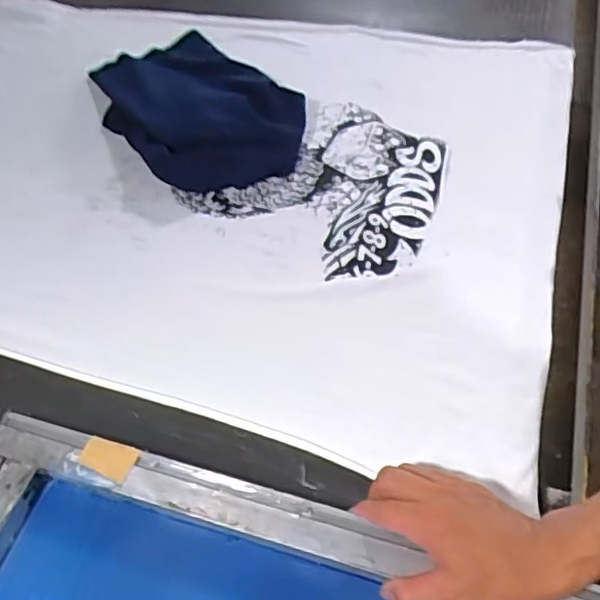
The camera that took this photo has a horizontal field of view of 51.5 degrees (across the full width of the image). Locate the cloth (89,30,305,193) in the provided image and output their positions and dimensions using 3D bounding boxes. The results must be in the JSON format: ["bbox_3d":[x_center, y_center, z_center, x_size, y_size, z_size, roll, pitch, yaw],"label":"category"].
[{"bbox_3d":[-0.136,-0.257,0.802,0.209,0.057,0.313,-34,60,-21],"label":"cloth"}]

